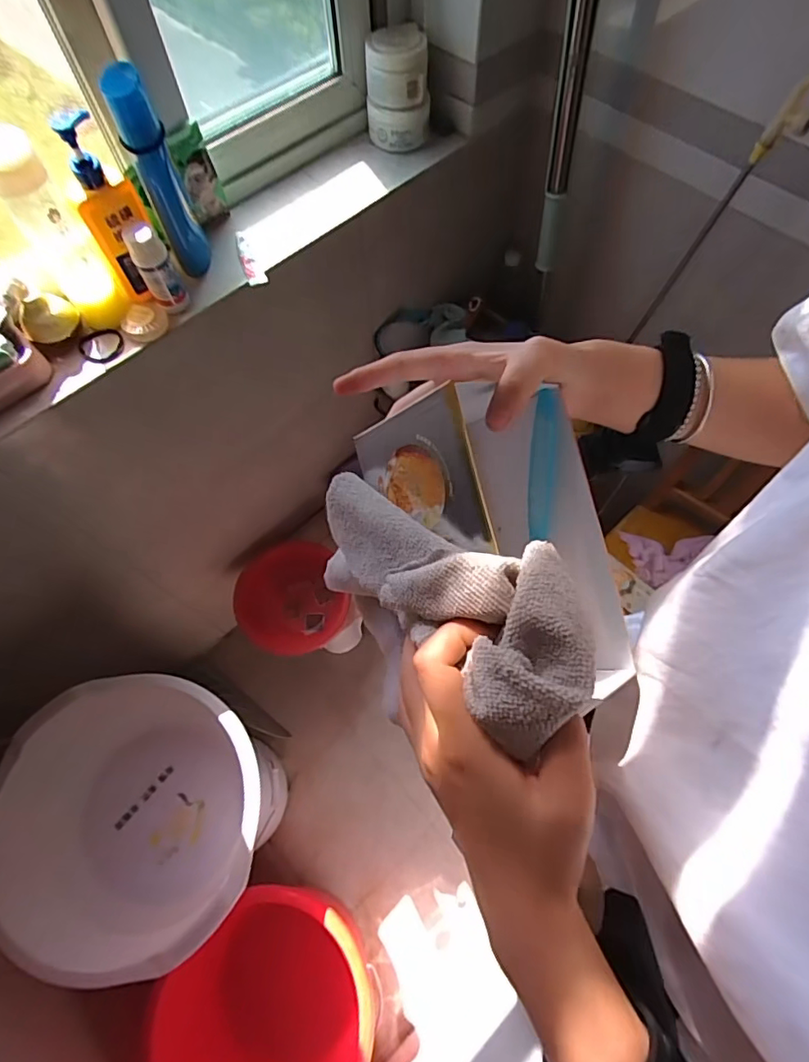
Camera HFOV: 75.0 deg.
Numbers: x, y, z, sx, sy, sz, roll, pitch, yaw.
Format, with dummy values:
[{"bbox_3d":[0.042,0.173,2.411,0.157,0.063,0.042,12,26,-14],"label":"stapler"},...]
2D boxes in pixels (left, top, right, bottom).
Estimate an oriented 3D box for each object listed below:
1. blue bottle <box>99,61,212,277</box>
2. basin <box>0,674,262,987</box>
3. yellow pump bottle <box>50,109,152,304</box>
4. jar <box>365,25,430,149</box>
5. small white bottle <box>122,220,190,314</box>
[{"bbox_3d":[-0.293,-0.425,0.641,0.048,0.206,0.058,-22,67,-9],"label":"blue bottle"},{"bbox_3d":[-0.416,0.450,0.848,0.380,0.169,0.384,0,66,1],"label":"basin"},{"bbox_3d":[-0.343,-0.373,0.619,0.068,0.194,0.048,-39,60,-15],"label":"yellow pump bottle"},{"bbox_3d":[-0.010,-0.662,0.792,0.092,0.124,0.092,-1,66,0],"label":"jar"},{"bbox_3d":[-0.307,-0.325,0.652,0.041,0.104,0.032,-30,69,-12],"label":"small white bottle"}]

